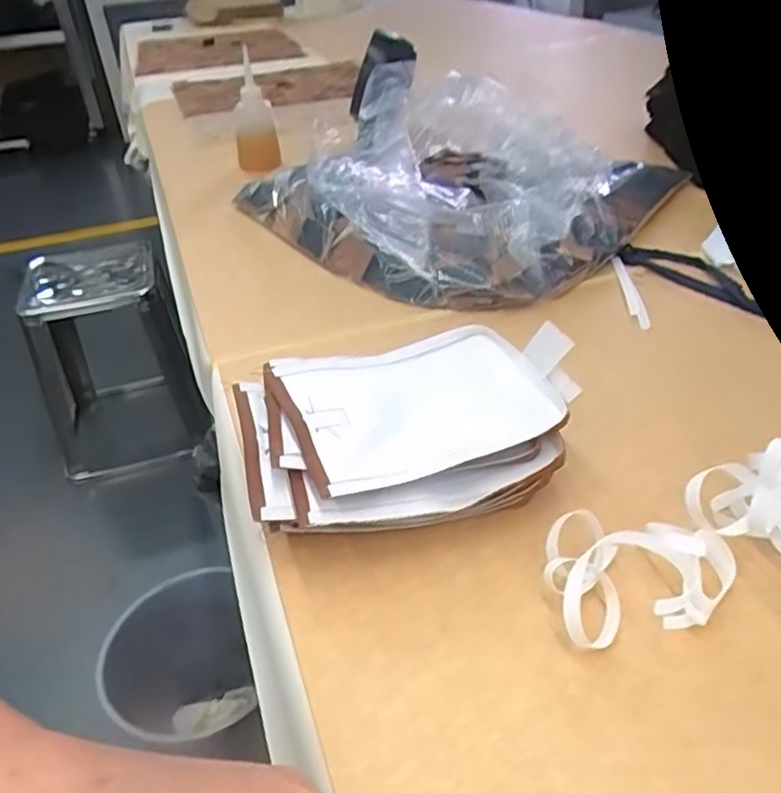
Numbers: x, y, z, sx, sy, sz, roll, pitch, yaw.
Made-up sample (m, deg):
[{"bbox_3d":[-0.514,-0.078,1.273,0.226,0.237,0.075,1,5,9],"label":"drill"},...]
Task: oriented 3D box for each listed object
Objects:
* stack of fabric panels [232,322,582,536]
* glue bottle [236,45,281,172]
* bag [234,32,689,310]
[{"bbox_3d":[0.014,0.023,0.461,0.224,0.070,0.142,-14,38,-14],"label":"stack of fabric panels"},{"bbox_3d":[-0.203,-0.416,0.995,0.061,0.151,0.057,-9,37,-8],"label":"glue bottle"},{"bbox_3d":[0.060,-0.285,0.810,0.463,0.157,0.405,22,43,30],"label":"bag"}]

